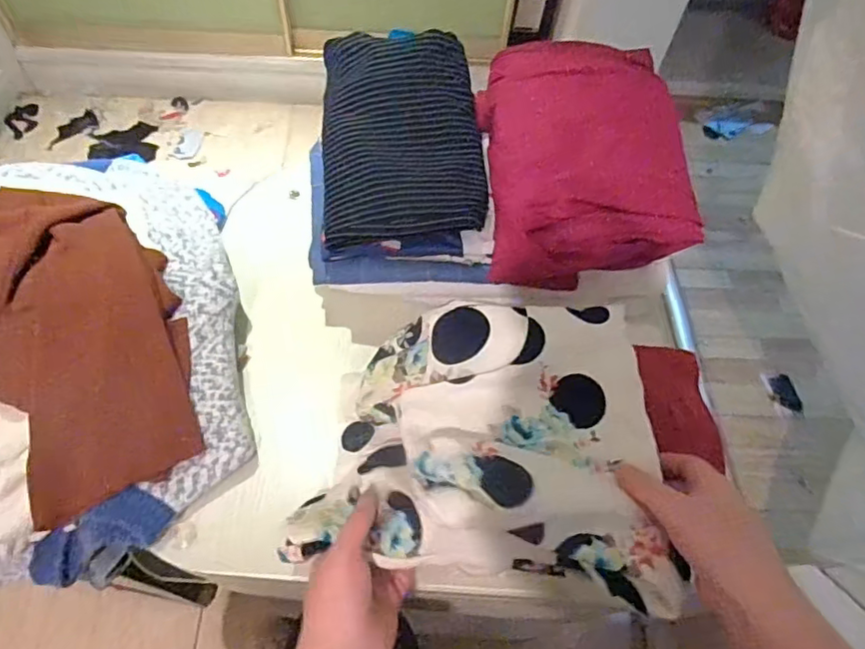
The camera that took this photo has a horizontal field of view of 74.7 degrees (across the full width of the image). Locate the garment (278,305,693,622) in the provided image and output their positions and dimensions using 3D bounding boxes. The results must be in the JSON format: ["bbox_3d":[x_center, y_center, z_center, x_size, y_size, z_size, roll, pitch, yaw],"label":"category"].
[{"bbox_3d":[0.048,0.095,0.475,0.272,0.163,0.220,12,59,3],"label":"garment"}]

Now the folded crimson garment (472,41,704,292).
[{"bbox_3d":[0.156,-0.170,0.573,0.200,0.079,0.258,-2,59,-6],"label":"folded crimson garment"}]

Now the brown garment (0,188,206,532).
[{"bbox_3d":[-0.359,0.007,0.552,0.206,0.089,0.323,-24,64,-17],"label":"brown garment"}]

